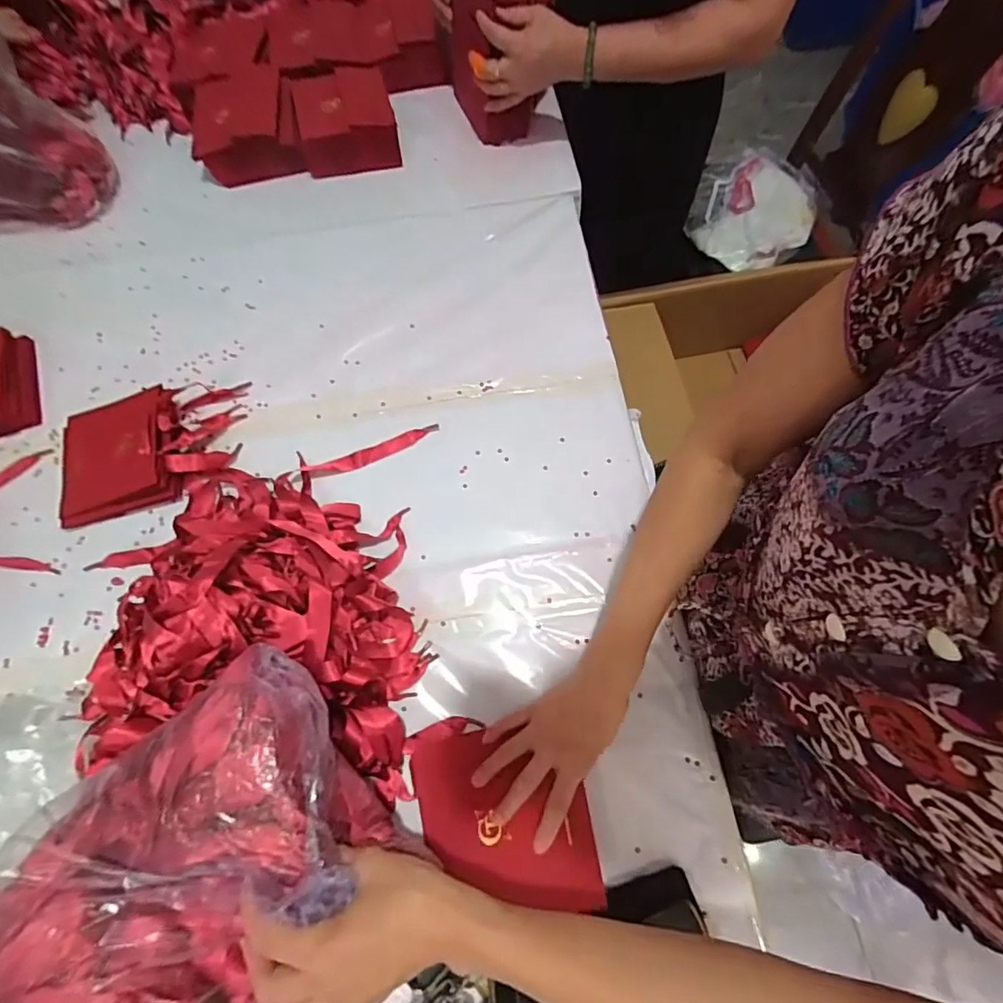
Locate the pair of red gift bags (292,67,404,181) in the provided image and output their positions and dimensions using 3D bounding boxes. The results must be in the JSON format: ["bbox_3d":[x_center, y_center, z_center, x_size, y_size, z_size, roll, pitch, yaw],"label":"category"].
[{"bbox_3d":[-0.246,-0.608,0.812,0.151,0.061,0.168,-13,70,-3],"label":"pair of red gift bags"}]

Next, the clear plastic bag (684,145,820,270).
[{"bbox_3d":[0.552,-0.640,1.124,0.254,0.048,0.309,19,73,8],"label":"clear plastic bag"}]

